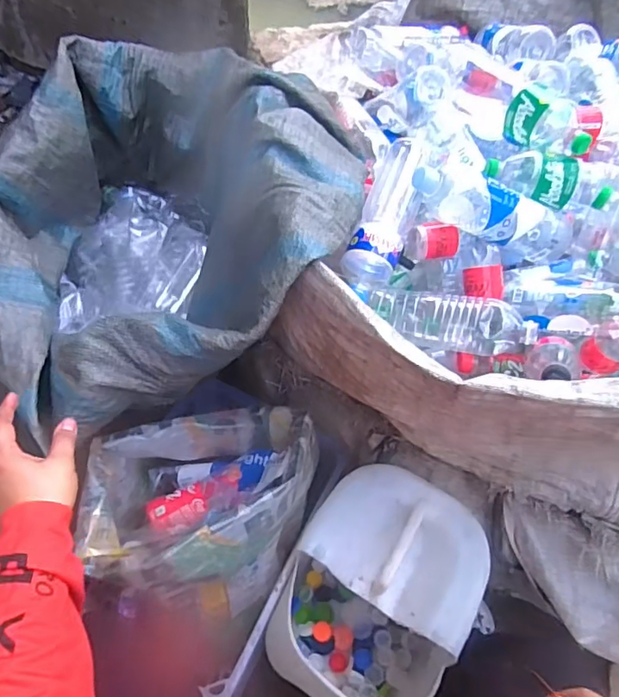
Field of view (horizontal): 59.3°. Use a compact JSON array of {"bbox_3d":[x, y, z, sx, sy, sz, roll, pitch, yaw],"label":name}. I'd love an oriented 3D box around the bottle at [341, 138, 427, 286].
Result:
[{"bbox_3d":[0.117,-0.207,0.793,0.077,0.075,0.271,18,71,8],"label":"bottle"}]

